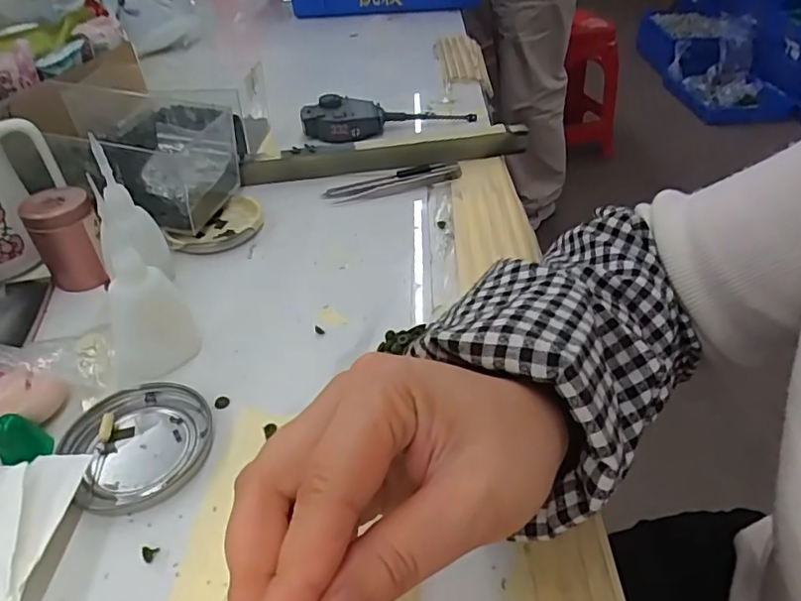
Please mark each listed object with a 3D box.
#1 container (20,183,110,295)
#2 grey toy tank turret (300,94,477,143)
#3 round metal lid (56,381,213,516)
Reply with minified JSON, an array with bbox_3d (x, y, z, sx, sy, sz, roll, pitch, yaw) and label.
[{"bbox_3d":[-0.240,-0.045,0.412,0.045,0.062,0.039,-25,45,-26],"label":"container"},{"bbox_3d":[-0.013,-0.204,0.615,0.184,0.032,0.050,-11,41,-12],"label":"grey toy tank turret"},{"bbox_3d":[-0.141,0.076,0.309,0.074,0.008,0.074,0,40,0],"label":"round metal lid"}]

